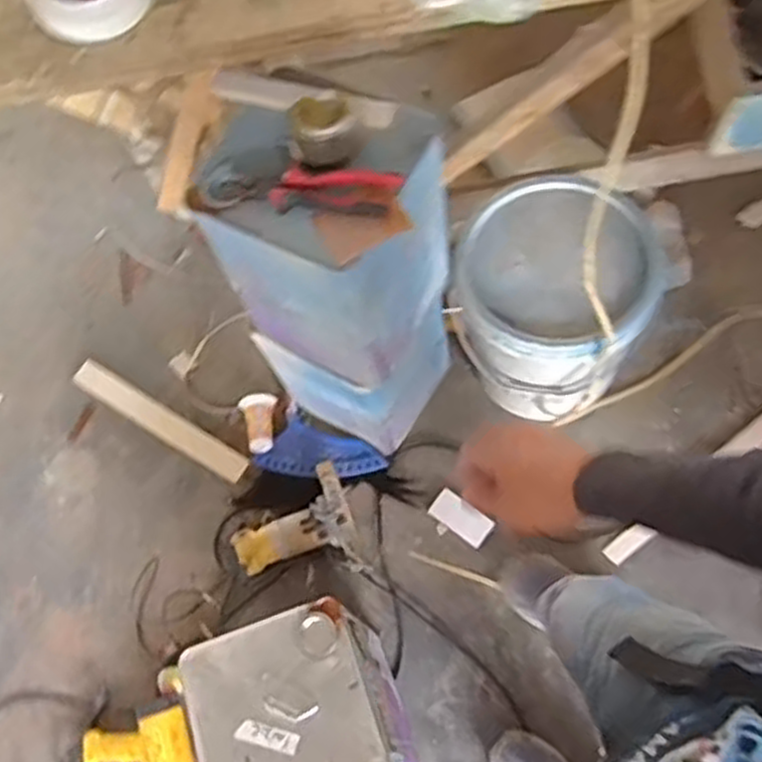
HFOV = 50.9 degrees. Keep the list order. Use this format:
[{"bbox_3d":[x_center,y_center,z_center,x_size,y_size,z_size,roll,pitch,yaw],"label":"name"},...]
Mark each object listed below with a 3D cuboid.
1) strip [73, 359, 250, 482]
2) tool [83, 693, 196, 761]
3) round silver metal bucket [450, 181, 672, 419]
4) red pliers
[{"bbox_3d":[-0.433,0.077,1.571,0.404,0.023,0.056,30,74,17],"label":"strip"},{"bbox_3d":[-0.400,0.624,1.327,0.198,0.070,0.152,-22,67,-3],"label":"tool"},{"bbox_3d":[0.268,-0.121,1.322,0.276,0.327,0.279,-2,68,6],"label":"round silver metal bucket"},{"bbox_3d":[-0.092,-0.217,0.914,0.221,0.038,0.054,7,69,9],"label":"red pliers"}]

